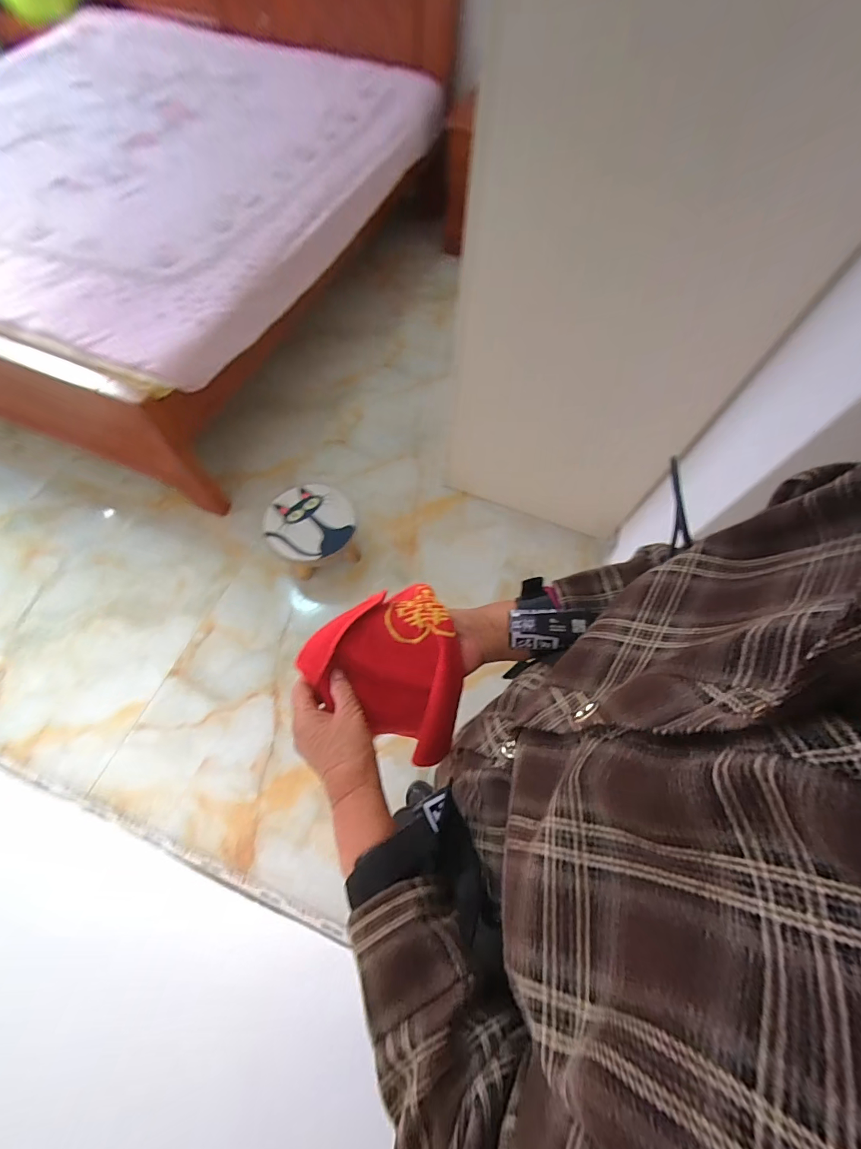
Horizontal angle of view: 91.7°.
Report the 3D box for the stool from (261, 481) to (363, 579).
[{"bbox_3d":[-0.355,-0.122,1.307,0.258,0.194,0.265,1,67,-3],"label":"stool"}]

